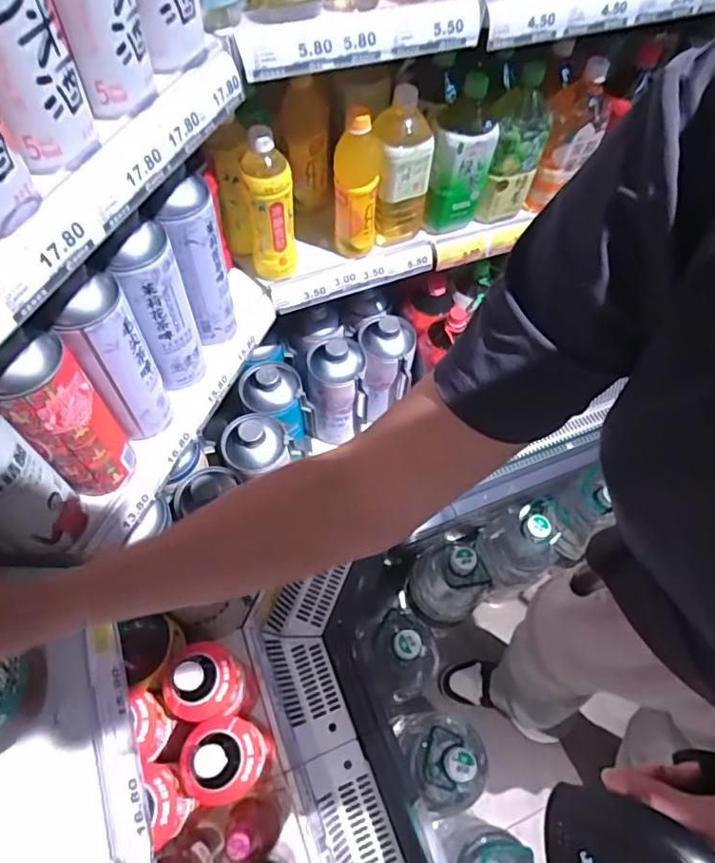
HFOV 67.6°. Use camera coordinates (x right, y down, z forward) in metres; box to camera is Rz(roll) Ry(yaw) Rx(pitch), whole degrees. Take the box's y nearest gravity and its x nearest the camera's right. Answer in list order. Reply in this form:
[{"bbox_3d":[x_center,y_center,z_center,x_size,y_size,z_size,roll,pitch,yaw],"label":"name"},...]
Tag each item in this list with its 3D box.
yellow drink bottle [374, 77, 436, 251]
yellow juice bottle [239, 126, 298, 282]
[{"bbox_3d":[0.063,-0.362,0.758,0.081,0.217,0.066,7,60,1],"label":"yellow drink bottle"},{"bbox_3d":[-0.116,-0.298,0.711,0.059,0.208,0.058,-2,60,-4],"label":"yellow juice bottle"}]

